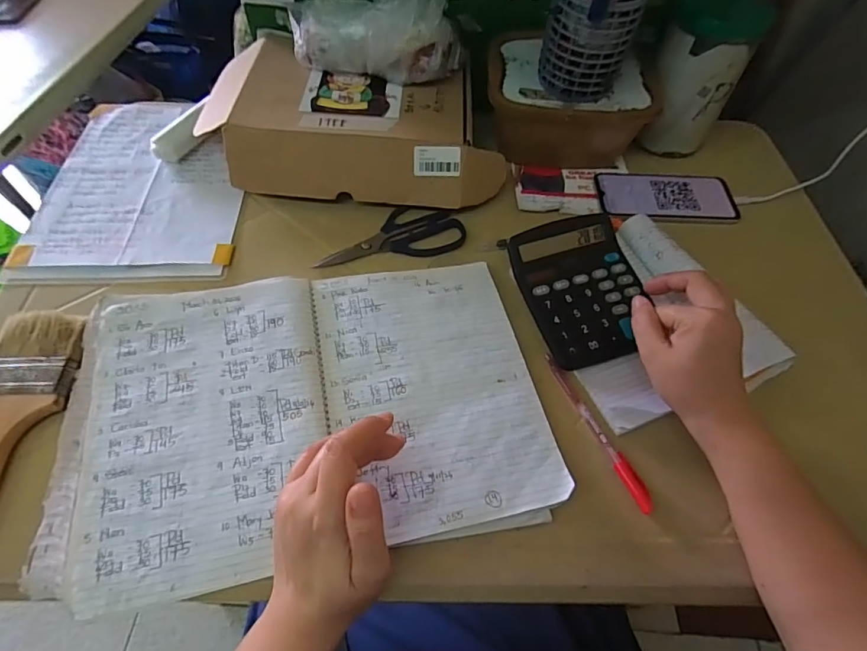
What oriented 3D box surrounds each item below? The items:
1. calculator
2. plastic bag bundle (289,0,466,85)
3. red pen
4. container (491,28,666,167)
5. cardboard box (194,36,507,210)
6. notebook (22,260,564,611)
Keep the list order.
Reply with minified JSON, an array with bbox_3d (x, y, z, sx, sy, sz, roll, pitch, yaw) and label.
[{"bbox_3d":[0.149,-0.038,0.459,0.116,0.037,0.139,-15,59,-13],"label":"calculator"},{"bbox_3d":[-0.064,-0.336,0.540,0.195,0.094,0.080,2,57,-2],"label":"plastic bag bundle"},{"bbox_3d":[0.139,0.086,0.408,0.013,0.010,0.150,-19,61,-15],"label":"red pen"},{"bbox_3d":[0.157,-0.261,0.580,0.194,0.094,0.135,14,58,6],"label":"container"},{"bbox_3d":[-0.095,-0.242,0.571,0.356,0.072,0.211,5,57,-1],"label":"cardboard box"},{"bbox_3d":[-0.103,0.062,0.397,0.382,0.018,0.249,-8,58,-9],"label":"notebook"}]

